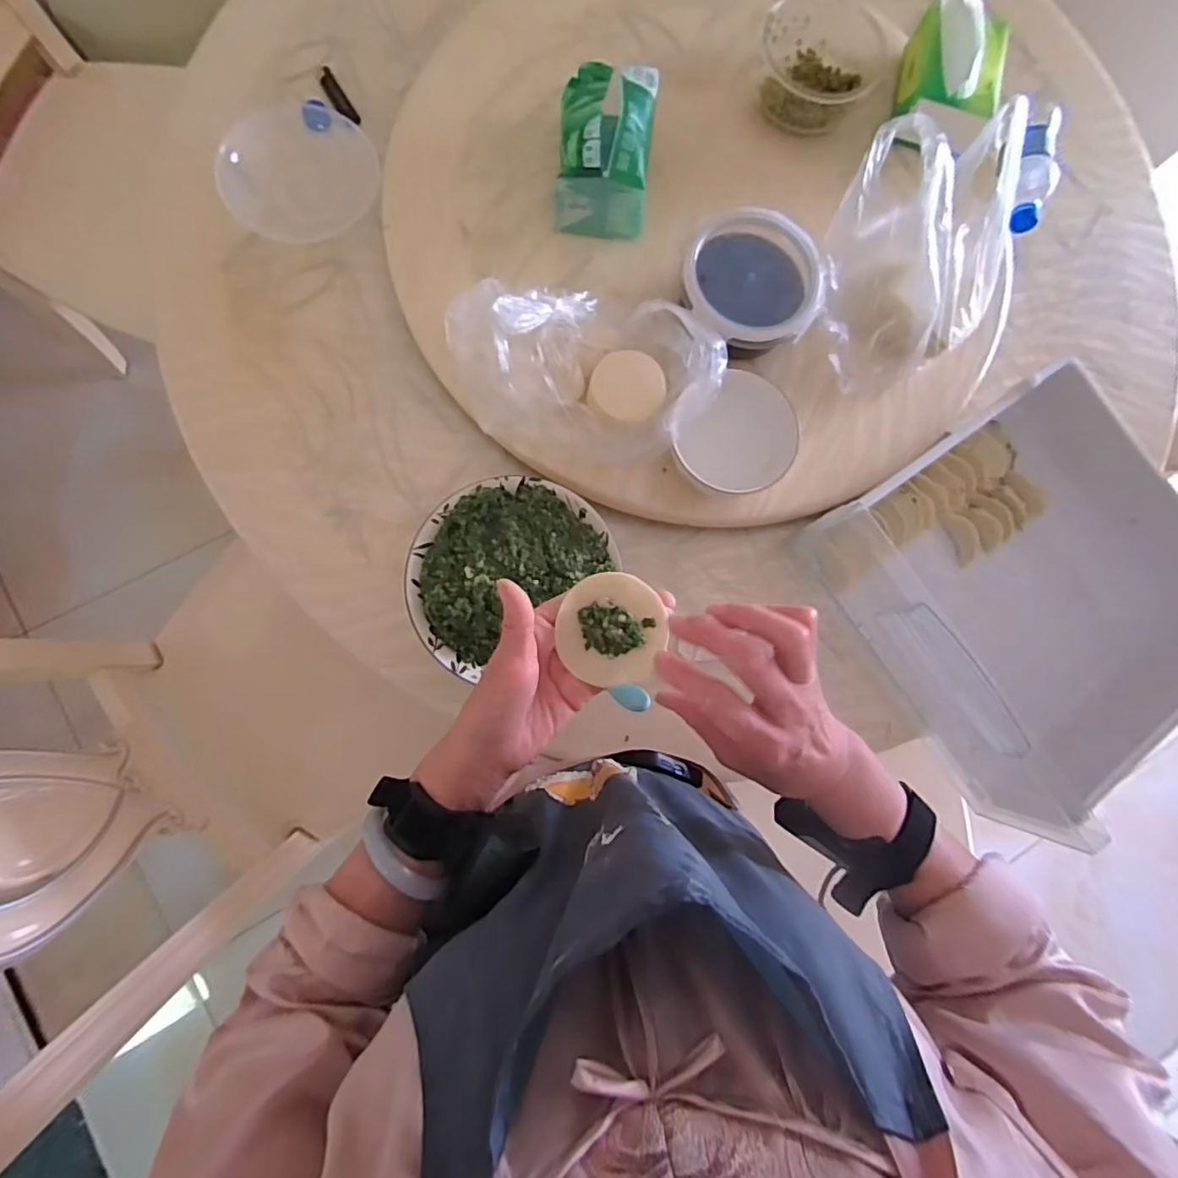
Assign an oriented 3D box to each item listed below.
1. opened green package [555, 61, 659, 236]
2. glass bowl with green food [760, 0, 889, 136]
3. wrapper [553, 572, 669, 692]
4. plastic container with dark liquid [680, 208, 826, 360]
[{"bbox_3d":[0.020,-0.473,0.617,0.103,0.079,0.147,4,82,-5],"label":"opened green package"},{"bbox_3d":[0.263,-0.606,0.667,0.136,0.050,0.141,1,82,-5],"label":"glass bowl with green food"},{"bbox_3d":[0.015,0.025,0.373,0.064,0.018,0.071,1,82,-5],"label":"wrapper"},{"bbox_3d":[0.166,-0.314,0.608,0.146,0.058,0.143,15,81,-3],"label":"plastic container with dark liquid"}]

